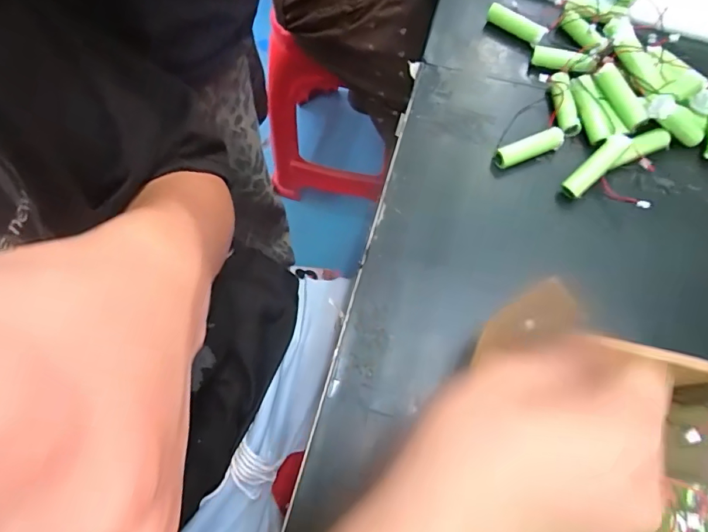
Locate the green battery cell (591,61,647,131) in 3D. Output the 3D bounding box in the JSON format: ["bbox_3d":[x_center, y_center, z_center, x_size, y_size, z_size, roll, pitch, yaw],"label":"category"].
[{"bbox_3d":[0.194,-0.123,0.330,0.014,0.015,0.050,-30,85,-12],"label":"green battery cell"}]

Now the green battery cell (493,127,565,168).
[{"bbox_3d":[0.127,-0.084,0.330,0.052,0.015,0.013,-20,69,-9],"label":"green battery cell"}]

